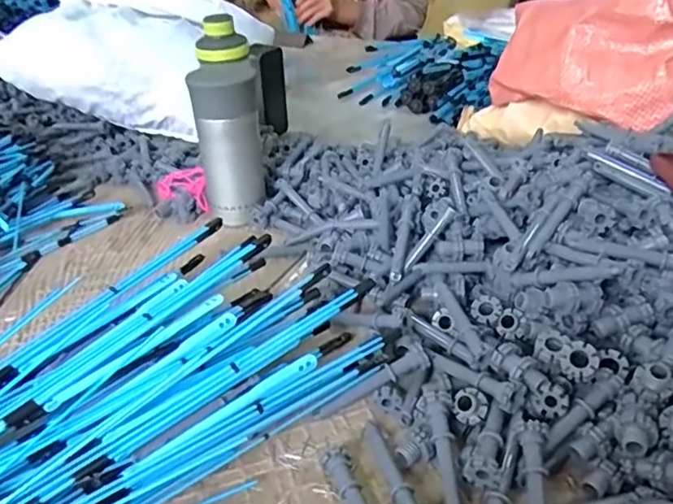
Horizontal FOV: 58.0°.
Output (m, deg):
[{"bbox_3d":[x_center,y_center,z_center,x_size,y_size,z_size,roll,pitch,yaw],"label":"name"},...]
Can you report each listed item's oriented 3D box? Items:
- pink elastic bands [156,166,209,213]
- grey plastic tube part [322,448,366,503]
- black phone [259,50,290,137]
[{"bbox_3d":[-0.190,-0.077,0.750,0.057,0.022,0.095,-13,34,-15],"label":"pink elastic bands"},{"bbox_3d":[0.016,0.159,0.370,0.016,0.018,0.093,-16,34,-18],"label":"grey plastic tube part"},{"bbox_3d":[-0.089,-0.231,0.884,0.008,0.119,0.053,14,36,25],"label":"black phone"}]

